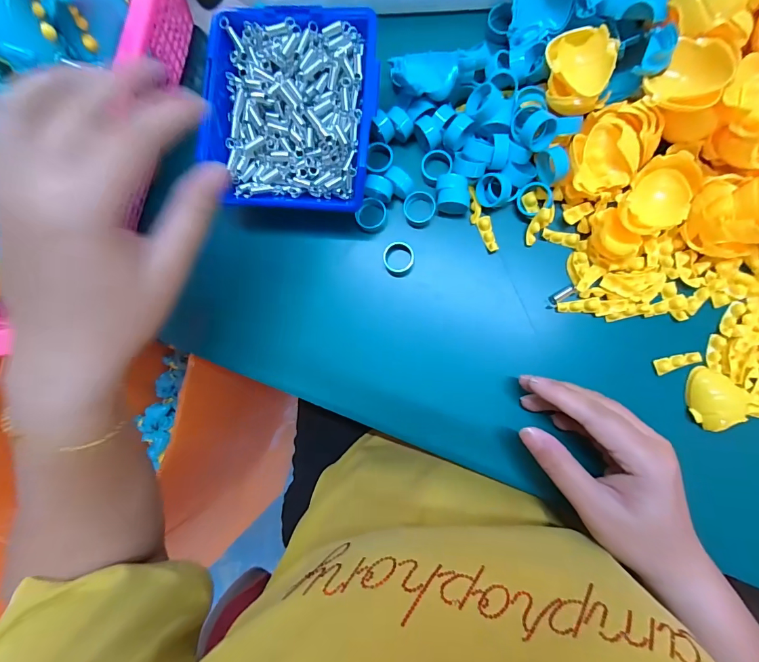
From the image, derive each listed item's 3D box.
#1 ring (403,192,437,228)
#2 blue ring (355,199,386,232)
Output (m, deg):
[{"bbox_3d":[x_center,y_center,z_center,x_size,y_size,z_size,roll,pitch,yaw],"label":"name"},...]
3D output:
[{"bbox_3d":[0.033,-0.100,0.317,0.025,0.015,0.025,2,88,6],"label":"ring"},{"bbox_3d":[-0.007,-0.097,0.319,0.023,0.008,0.026,36,91,6],"label":"blue ring"}]

